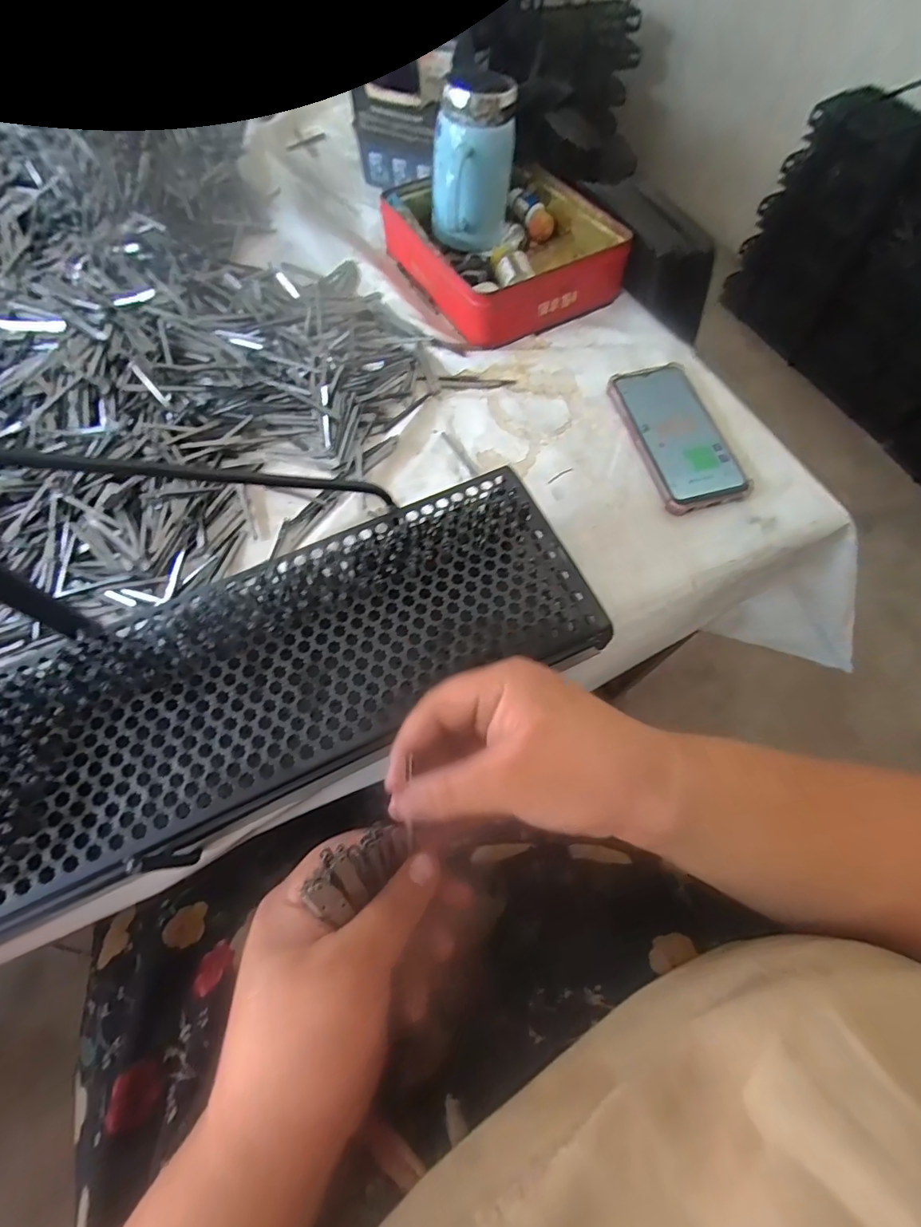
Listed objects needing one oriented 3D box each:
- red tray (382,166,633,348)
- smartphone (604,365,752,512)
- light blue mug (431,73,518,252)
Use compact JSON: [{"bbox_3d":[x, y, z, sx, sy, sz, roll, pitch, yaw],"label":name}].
[{"bbox_3d":[0.045,-0.430,0.572,0.203,0.053,0.253,-26,68,-14],"label":"red tray"},{"bbox_3d":[0.205,-0.170,0.470,0.079,0.013,0.163,-10,65,-7],"label":"smartphone"},{"bbox_3d":[0.013,-0.498,0.547,0.088,0.116,0.079,0,64,-2],"label":"light blue mug"}]

